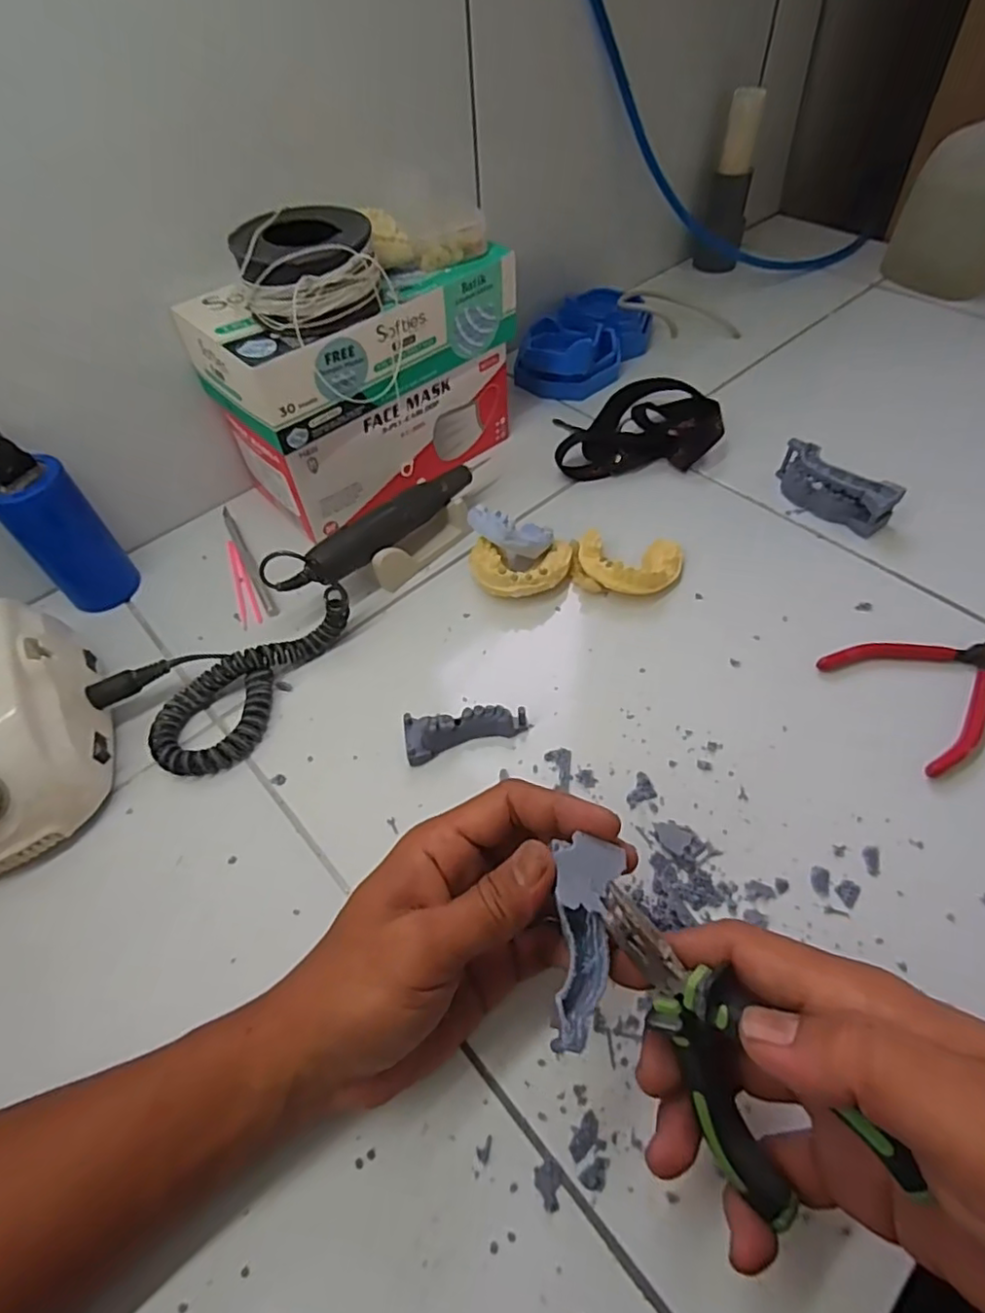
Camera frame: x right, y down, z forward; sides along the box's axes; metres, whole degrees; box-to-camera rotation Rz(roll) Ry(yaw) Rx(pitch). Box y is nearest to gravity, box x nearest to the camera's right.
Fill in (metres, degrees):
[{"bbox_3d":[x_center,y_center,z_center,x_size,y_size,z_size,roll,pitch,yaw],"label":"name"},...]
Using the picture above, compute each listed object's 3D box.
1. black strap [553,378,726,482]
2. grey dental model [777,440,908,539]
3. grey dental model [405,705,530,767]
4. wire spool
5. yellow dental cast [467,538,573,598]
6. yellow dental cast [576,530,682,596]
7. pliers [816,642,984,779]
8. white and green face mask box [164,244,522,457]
[{"bbox_3d":[0.120,-0.202,0.527,0.130,0.031,0.107,-2,55,2],"label":"black strap"},{"bbox_3d":[0.253,-0.126,0.462,0.029,0.033,0.088,-38,61,-21],"label":"grey dental model"},{"bbox_3d":[-0.015,0.044,0.360,0.071,0.025,0.023,-6,54,-1],"label":"grey dental model"},{"bbox_3d":[-0.110,-0.234,0.373,0.079,0.047,0.066,-17,55,-8],"label":"wire spool"},{"bbox_3d":[0.020,-0.061,0.431,0.071,0.033,0.045,-3,54,2],"label":"yellow dental cast"},{"bbox_3d":[0.098,-0.065,0.431,0.071,0.026,0.053,-4,54,1],"label":"yellow dental cast"},{"bbox_3d":[0.271,0.012,0.373,0.111,0.008,0.088,-25,57,-13],"label":"pliers"},{"bbox_3d":[-0.099,-0.234,0.439,0.215,0.061,0.108,-38,61,-21],"label":"white and green face mask box"}]

